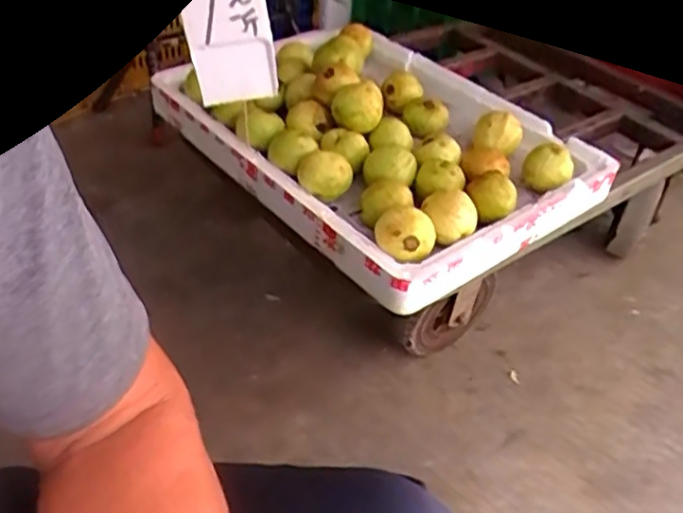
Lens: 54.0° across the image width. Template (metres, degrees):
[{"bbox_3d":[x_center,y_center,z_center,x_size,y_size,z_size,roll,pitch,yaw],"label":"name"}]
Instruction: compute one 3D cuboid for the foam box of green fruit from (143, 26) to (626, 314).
[{"bbox_3d":[0.069,-0.198,1.003,0.459,0.106,0.571,-26,51,-31],"label":"foam box of green fruit"}]

